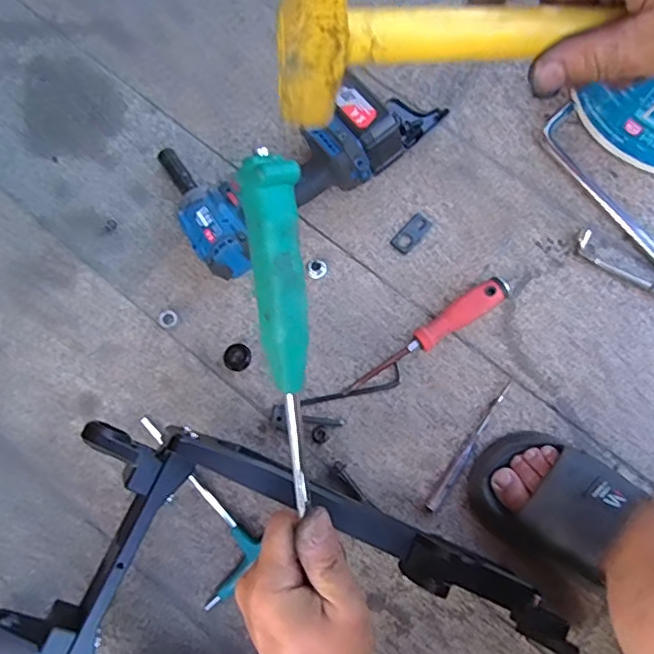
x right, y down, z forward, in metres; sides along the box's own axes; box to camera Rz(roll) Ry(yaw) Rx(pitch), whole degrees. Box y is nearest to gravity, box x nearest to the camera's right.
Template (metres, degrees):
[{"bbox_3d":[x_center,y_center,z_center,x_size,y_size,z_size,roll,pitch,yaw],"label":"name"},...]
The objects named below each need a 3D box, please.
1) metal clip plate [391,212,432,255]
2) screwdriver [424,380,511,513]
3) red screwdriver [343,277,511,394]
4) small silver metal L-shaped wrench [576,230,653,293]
[{"bbox_3d":[0.099,-0.110,0.657,0.024,0.004,0.051,41,82,9],"label":"metal clip plate"},{"bbox_3d":[0.155,0.124,0.593,0.011,0.010,0.163,35,81,8],"label":"screwdriver"},{"bbox_3d":[0.114,0.008,0.615,0.216,0.030,0.028,-33,79,-5],"label":"red screwdriver"},{"bbox_3d":[0.342,-0.061,0.627,0.136,0.010,0.025,34,81,8],"label":"small silver metal L-shaped wrench"}]

